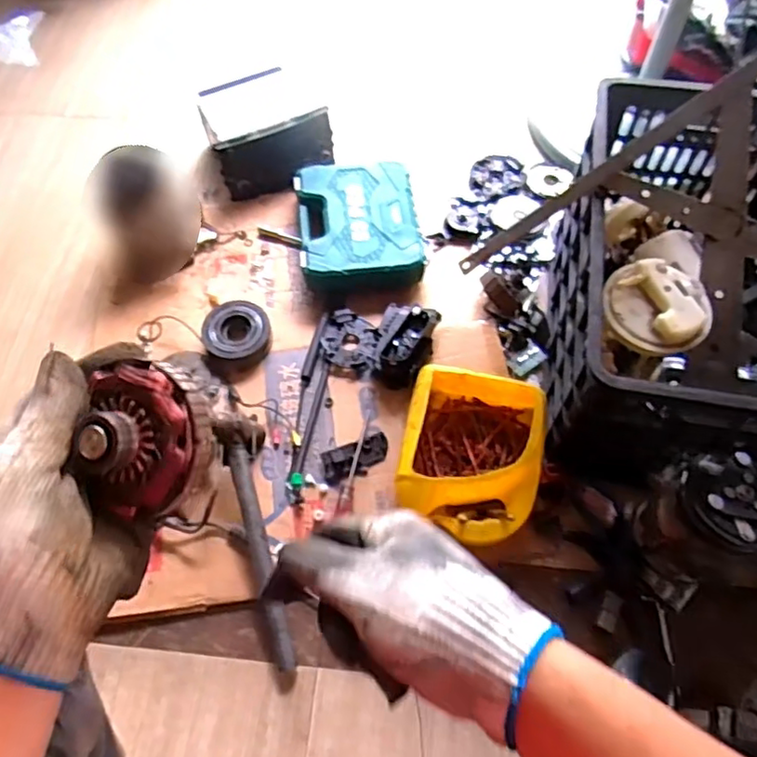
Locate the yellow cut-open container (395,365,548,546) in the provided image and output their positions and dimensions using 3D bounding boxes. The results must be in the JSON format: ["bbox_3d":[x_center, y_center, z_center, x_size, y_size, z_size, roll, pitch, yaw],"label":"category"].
[{"bbox_3d":[0.119,0.103,0.825,0.173,0.083,0.220,11,63,7],"label":"yellow cut-open container"}]

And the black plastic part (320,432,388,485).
[{"bbox_3d":[-0.031,0.112,0.871,0.097,0.013,0.045,-19,63,-9],"label":"black plastic part"}]

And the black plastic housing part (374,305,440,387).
[{"bbox_3d":[0.037,-0.051,0.927,0.084,0.066,0.125,14,63,8],"label":"black plastic housing part"}]

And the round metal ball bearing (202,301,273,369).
[{"bbox_3d":[-0.216,-0.071,0.972,0.095,0.042,0.092,0,62,1],"label":"round metal ball bearing"}]

